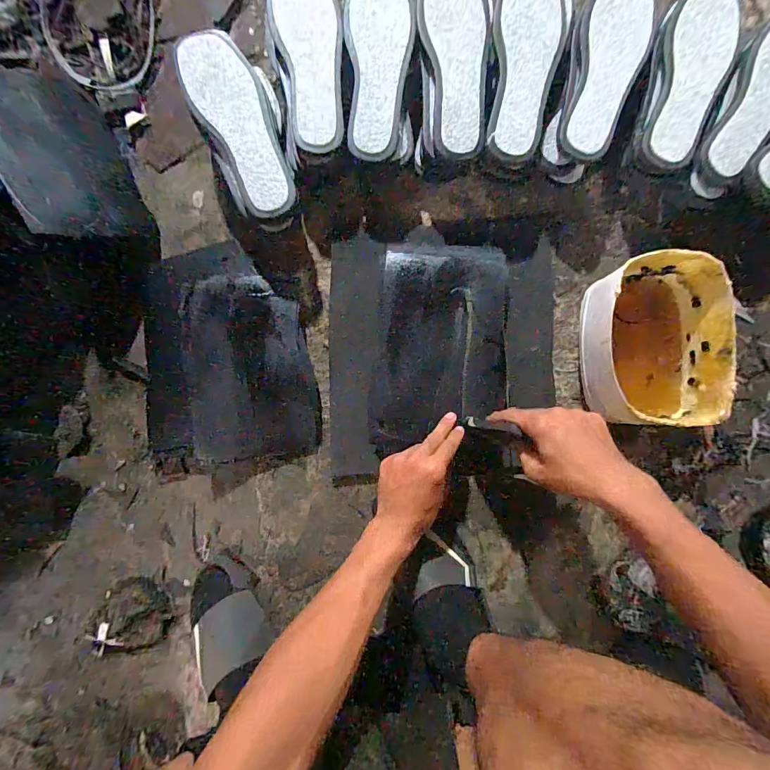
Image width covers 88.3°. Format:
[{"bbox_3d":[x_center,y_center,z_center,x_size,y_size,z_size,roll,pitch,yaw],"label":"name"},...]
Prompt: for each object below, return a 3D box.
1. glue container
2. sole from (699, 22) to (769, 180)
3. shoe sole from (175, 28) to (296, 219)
[{"bbox_3d":[0.322,-0.049,0.491,0.127,0.128,0.187,-3,86,1],"label":"glue container"},{"bbox_3d":[0.452,-0.349,0.473,0.074,0.016,0.215,33,87,1],"label":"sole"},{"bbox_3d":[-0.177,-0.318,0.480,0.082,0.017,0.236,-25,88,-2],"label":"shoe sole"}]

